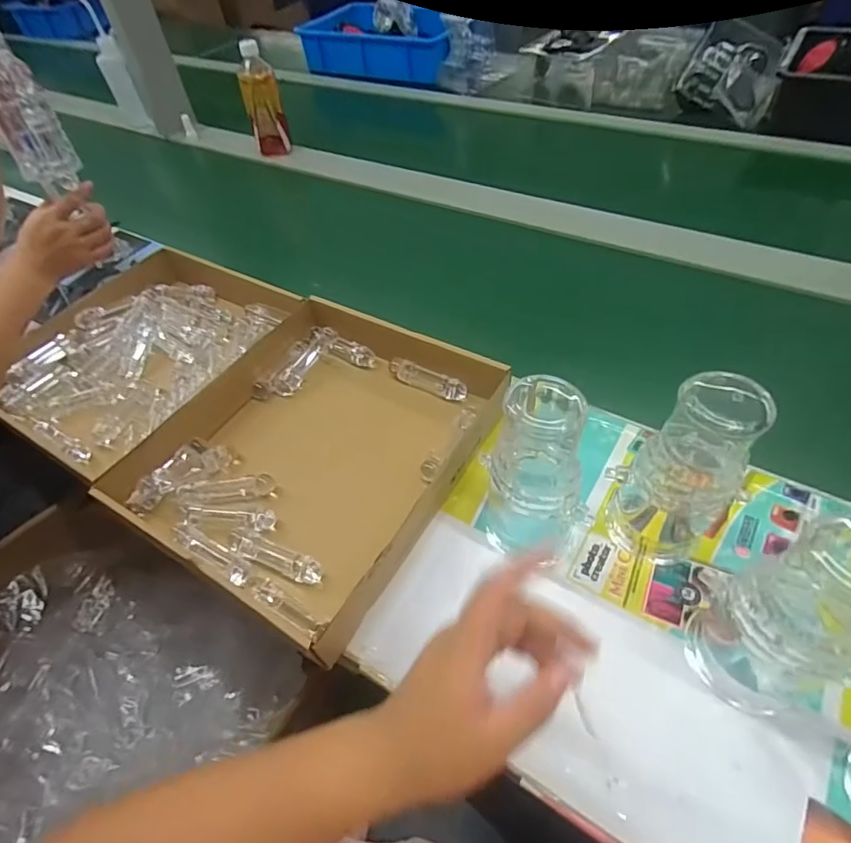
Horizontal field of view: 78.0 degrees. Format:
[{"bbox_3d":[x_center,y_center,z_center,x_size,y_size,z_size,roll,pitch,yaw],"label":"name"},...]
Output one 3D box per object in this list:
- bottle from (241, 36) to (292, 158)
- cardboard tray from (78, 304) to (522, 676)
[{"bbox_3d":[-0.308,-0.607,0.996,0.066,0.173,0.056,-14,51,-6],"label":"bottle"},{"bbox_3d":[-0.099,0.014,0.533,0.280,0.052,0.336,23,57,23],"label":"cardboard tray"}]

